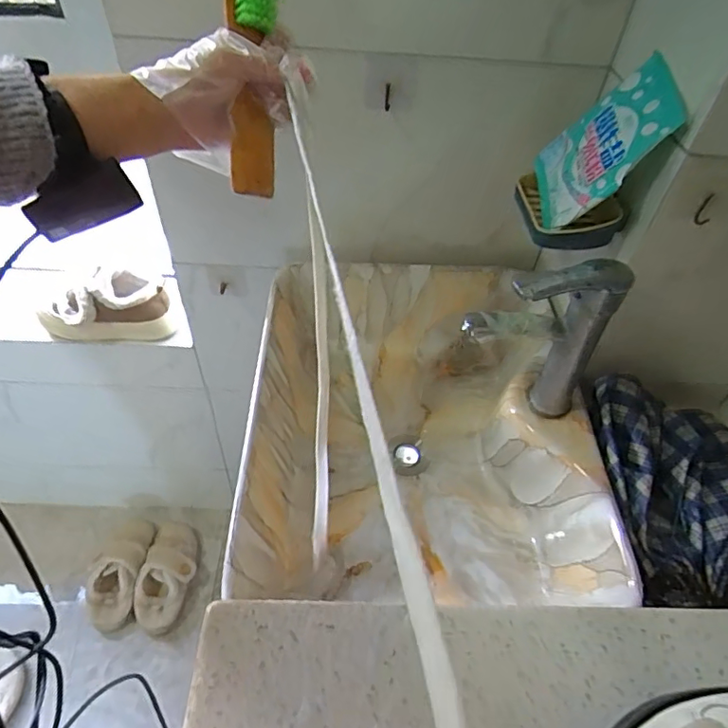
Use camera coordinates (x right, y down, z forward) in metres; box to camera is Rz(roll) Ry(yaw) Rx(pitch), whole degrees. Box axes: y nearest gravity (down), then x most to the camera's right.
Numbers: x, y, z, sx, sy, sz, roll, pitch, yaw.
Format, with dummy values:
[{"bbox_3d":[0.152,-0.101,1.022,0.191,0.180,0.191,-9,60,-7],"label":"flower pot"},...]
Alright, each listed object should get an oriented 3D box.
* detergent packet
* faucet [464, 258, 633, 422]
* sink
[{"bbox_3d":[0.235,-0.213,0.535,0.021,0.160,0.118,19,56,-26],"label":"detergent packet"},{"bbox_3d":[0.165,-0.018,0.522,0.130,0.185,0.049,-4,49,-8],"label":"faucet"},{"bbox_3d":[0.055,0.064,0.647,0.358,0.119,0.433,3,48,-2],"label":"sink"}]

